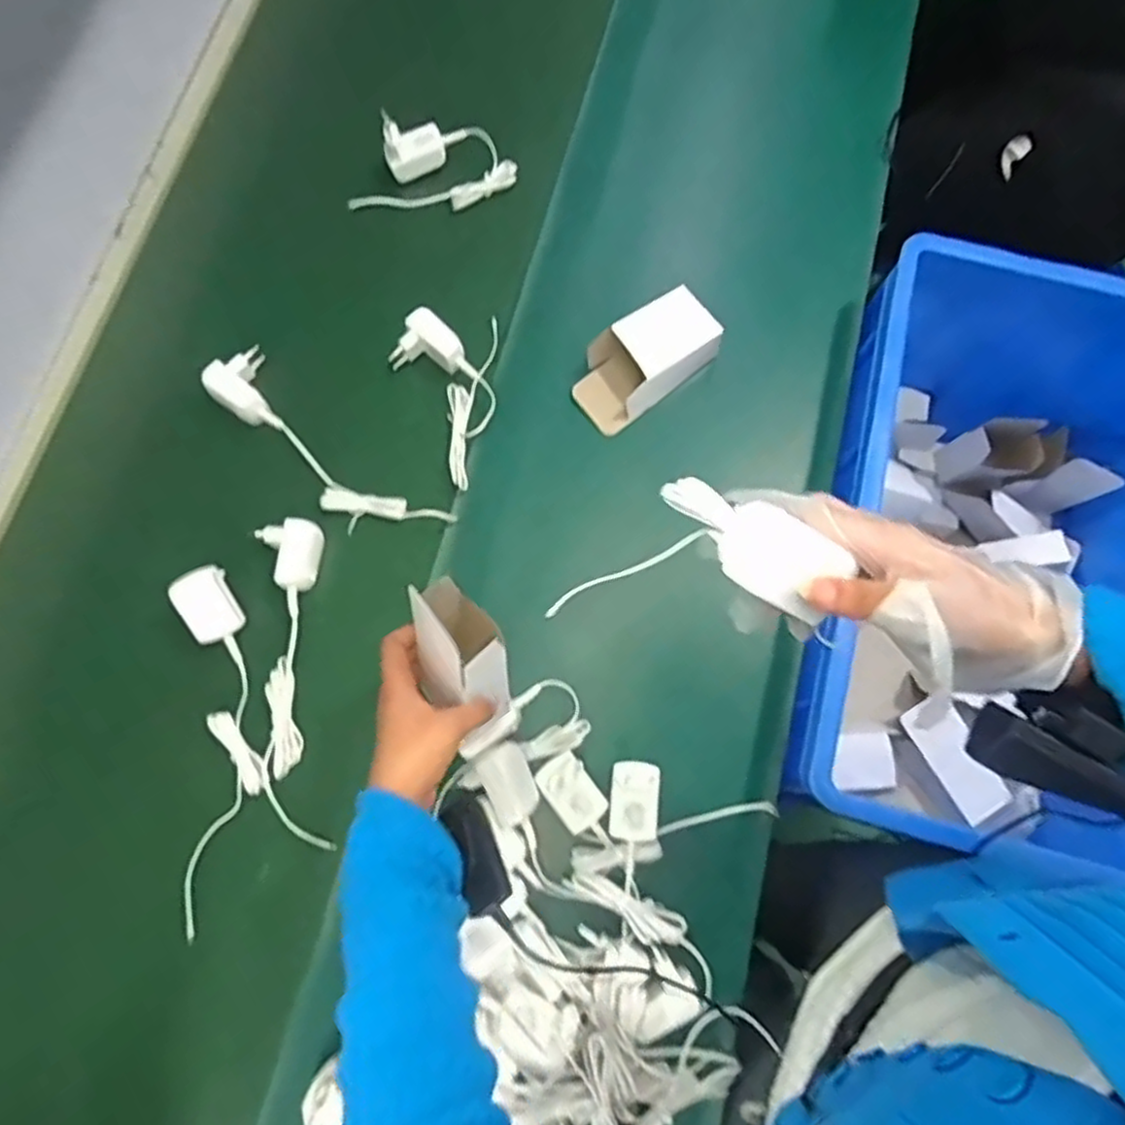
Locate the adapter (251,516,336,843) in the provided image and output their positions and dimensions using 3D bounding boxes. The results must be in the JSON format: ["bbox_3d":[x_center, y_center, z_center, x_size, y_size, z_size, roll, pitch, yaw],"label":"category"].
[{"bbox_3d":[-0.234,0.100,0.619,0.053,0.028,0.280,-7,75,-2],"label":"adapter"}]

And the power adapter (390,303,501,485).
[{"bbox_3d":[-0.115,-0.161,0.694,0.099,0.046,0.182,-1,75,-1],"label":"power adapter"}]

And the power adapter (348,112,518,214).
[{"bbox_3d":[-0.135,-0.421,0.749,0.166,0.059,0.085,3,75,0],"label":"power adapter"}]

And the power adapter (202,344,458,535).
[{"bbox_3d":[-0.226,-0.104,0.675,0.265,0.042,0.070,41,78,10],"label":"power adapter"}]

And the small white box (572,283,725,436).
[{"bbox_3d":[0.081,-0.195,0.692,0.139,0.061,0.082,-31,77,-9],"label":"small white box"}]

